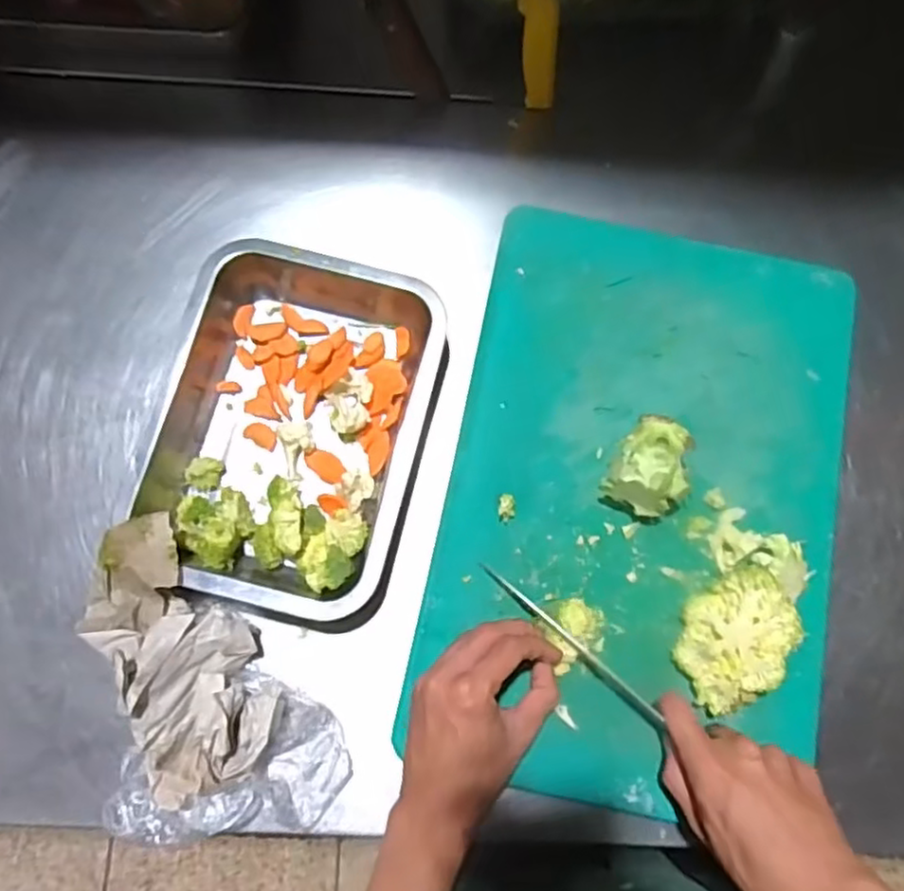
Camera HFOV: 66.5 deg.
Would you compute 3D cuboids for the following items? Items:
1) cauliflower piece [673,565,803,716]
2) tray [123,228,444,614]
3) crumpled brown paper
[{"bbox_3d":[0.199,0.139,0.486,0.084,0.051,0.075,-39,81,-9],"label":"cauliflower piece"},{"bbox_3d":[-0.119,-0.015,0.520,0.184,0.039,0.261,14,78,2],"label":"tray"},{"bbox_3d":[-0.193,0.145,0.480,0.097,0.053,0.179,-31,80,-8],"label":"crumpled brown paper"}]

